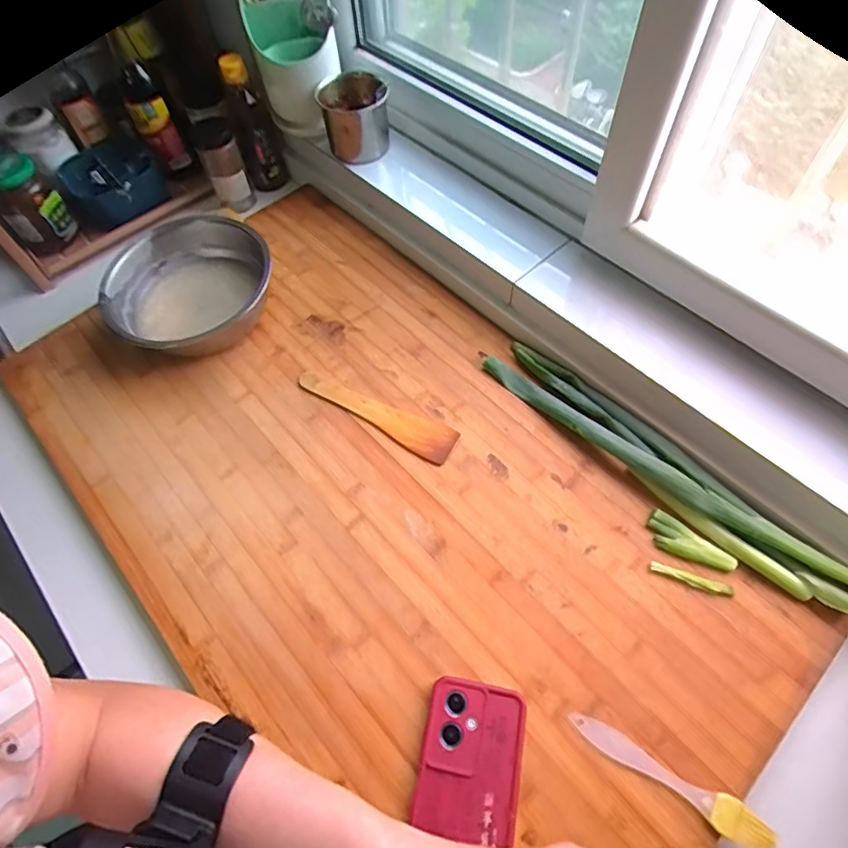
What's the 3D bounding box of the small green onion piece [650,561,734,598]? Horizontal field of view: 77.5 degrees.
[{"bbox_3d":[0.248,0.144,0.491,0.073,0.004,0.011,16,61,12],"label":"small green onion piece"}]

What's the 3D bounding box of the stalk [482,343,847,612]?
[{"bbox_3d":[0.234,0.031,0.542,0.069,0.031,0.393,-41,66,-19],"label":"stalk"}]

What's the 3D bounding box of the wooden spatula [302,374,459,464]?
[{"bbox_3d":[-0.054,-0.017,0.592,0.193,0.005,0.045,29,65,19],"label":"wooden spatula"}]

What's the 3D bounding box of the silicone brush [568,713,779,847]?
[{"bbox_3d":[0.191,0.275,0.413,0.156,0.008,0.026,29,65,19],"label":"silicone brush"}]

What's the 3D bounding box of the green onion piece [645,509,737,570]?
[{"bbox_3d":[0.252,0.117,0.504,0.082,0.009,0.031,35,67,22],"label":"green onion piece"}]

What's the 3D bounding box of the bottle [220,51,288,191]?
[{"bbox_3d":[-0.224,-0.394,0.695,0.057,0.179,0.061,-17,59,-7],"label":"bottle"}]

